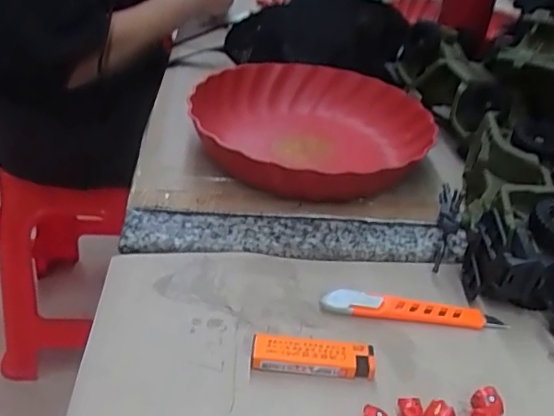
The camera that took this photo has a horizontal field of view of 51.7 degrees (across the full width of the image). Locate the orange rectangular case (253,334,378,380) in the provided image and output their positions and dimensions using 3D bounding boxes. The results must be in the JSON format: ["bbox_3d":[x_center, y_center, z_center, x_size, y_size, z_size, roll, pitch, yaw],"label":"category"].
[{"bbox_3d":[0.024,0.099,0.379,0.079,0.015,0.021,5,33,0],"label":"orange rectangular case"}]

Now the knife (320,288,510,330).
[{"bbox_3d":[0.101,0.077,0.427,0.134,0.012,0.018,7,33,4],"label":"knife"}]

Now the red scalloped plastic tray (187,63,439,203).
[{"bbox_3d":[0.039,-0.078,0.587,0.215,0.071,0.232,18,35,20],"label":"red scalloped plastic tray"}]

